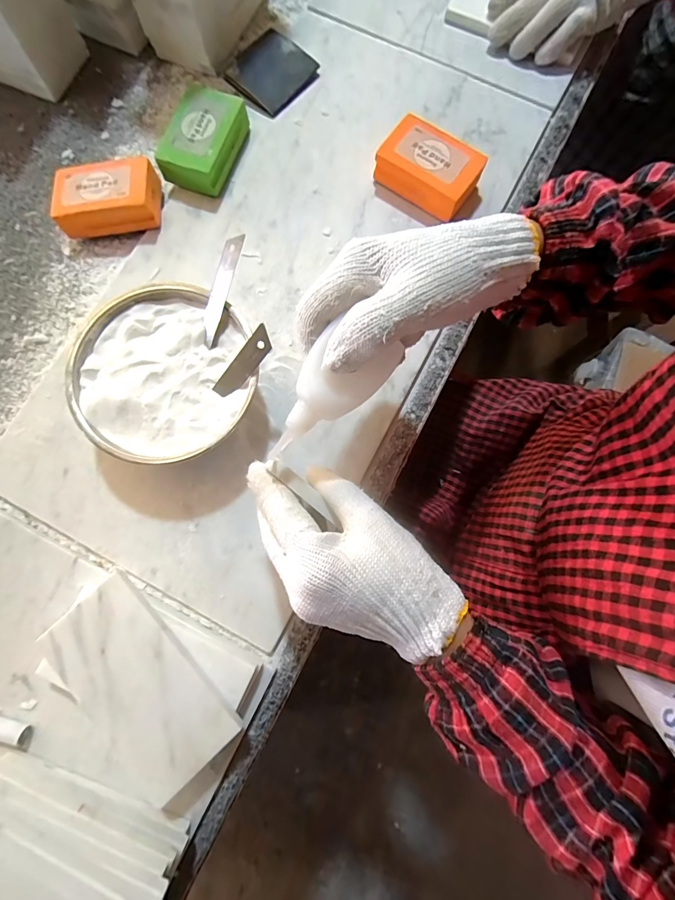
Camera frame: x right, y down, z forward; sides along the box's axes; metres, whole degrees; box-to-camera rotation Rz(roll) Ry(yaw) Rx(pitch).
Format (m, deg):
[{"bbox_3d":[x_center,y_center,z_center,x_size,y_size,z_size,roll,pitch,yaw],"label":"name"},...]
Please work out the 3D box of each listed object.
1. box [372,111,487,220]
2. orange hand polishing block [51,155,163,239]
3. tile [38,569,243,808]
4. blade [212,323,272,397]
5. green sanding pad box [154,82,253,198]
[{"bbox_3d":[0.092,-0.276,0.378,0.093,0.034,0.058,36,81,8],"label":"box"},{"bbox_3d":[-0.225,-0.247,0.378,0.096,0.035,0.064,-8,78,0],"label":"orange hand polishing block"},{"bbox_3d":[-0.146,0.171,0.280,0.072,0.005,0.146,-41,83,-10],"label":"tile"},{"bbox_3d":[-0.074,-0.066,0.300,0.018,0.004,0.069,48,120,1],"label":"blade"},{"bbox_3d":[-0.132,-0.311,0.386,0.061,0.033,0.098,14,79,4],"label":"green sanding pad box"}]

